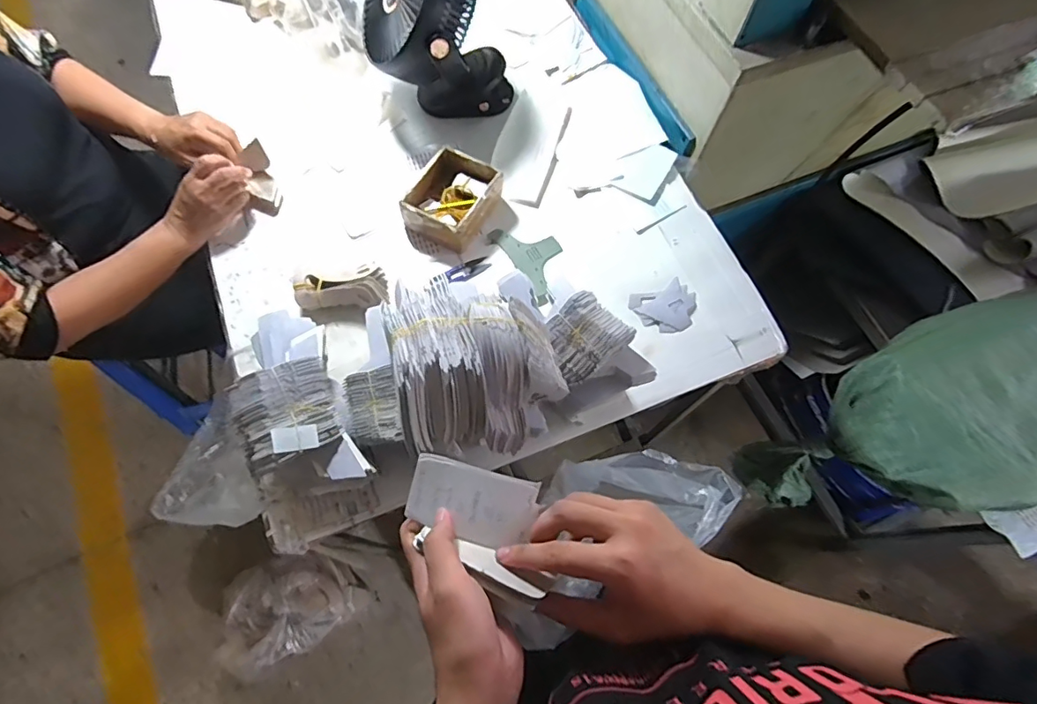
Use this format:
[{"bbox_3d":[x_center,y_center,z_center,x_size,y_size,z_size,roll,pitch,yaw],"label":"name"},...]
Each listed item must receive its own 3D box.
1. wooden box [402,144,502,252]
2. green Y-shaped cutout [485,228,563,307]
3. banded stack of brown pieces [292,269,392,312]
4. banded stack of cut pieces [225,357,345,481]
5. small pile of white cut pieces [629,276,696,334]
[{"bbox_3d":[-0.096,-0.221,0.757,0.113,0.057,0.127,26,69,9],"label":"wooden box"},{"bbox_3d":[0.022,-0.141,0.755,0.081,0.008,0.139,-36,73,-15],"label":"green Y-shaped cutout"},{"bbox_3d":[-0.238,-0.079,0.702,0.116,0.048,0.063,-14,69,-8],"label":"banded stack of brown pieces"},{"bbox_3d":[-0.225,0.059,0.508,0.100,0.043,0.088,-24,81,-54],"label":"banded stack of cut pieces"},{"bbox_3d":[0.210,-0.063,0.731,0.092,0.012,0.073,-16,69,-8],"label":"small pile of white cut pieces"}]

